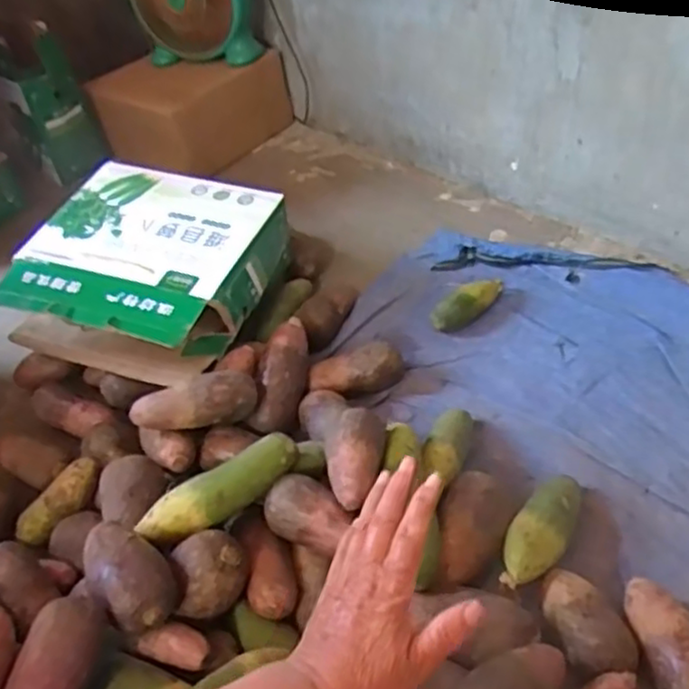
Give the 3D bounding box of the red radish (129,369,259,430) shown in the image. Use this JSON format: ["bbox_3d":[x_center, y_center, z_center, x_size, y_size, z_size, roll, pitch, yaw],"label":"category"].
[{"bbox_3d":[-0.205,0.080,0.978,0.164,0.069,0.059,-21,45,-14],"label":"red radish"}]

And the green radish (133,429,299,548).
[{"bbox_3d":[-0.151,0.175,0.852,0.207,0.051,0.053,-29,47,-21],"label":"green radish"}]

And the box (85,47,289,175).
[{"bbox_3d":[-0.354,-0.530,1.597,0.307,0.190,0.347,26,53,30],"label":"box"}]

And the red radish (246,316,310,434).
[{"bbox_3d":[-0.094,0.043,1.059,0.066,0.057,0.185,7,66,15],"label":"red radish"}]

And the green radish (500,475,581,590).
[{"bbox_3d":[0.238,0.223,0.853,0.064,0.052,0.174,19,49,26],"label":"green radish"}]

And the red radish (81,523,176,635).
[{"bbox_3d":[-0.235,0.248,0.765,0.074,0.059,0.148,-36,50,-27],"label":"red radish"}]

